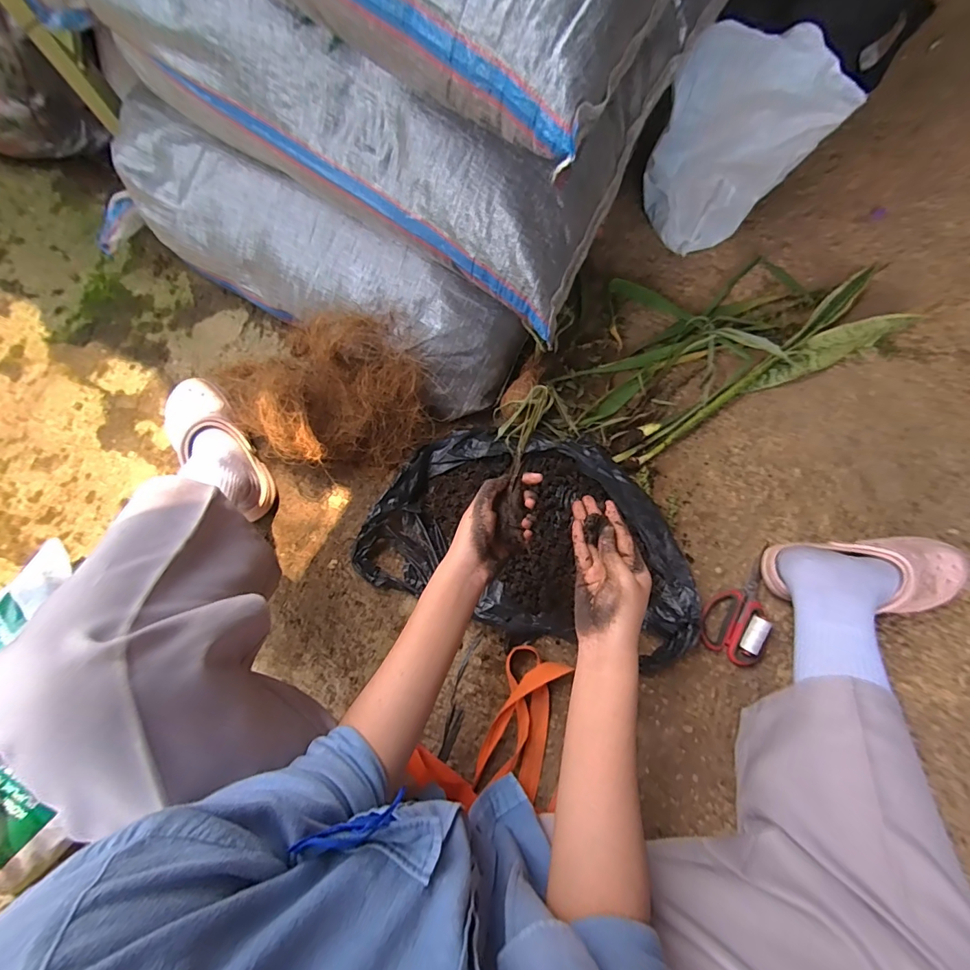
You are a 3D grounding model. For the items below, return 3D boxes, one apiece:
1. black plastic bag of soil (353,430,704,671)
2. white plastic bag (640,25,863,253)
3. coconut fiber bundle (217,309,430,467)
[{"bbox_3d":[0.082,0.072,0.671,0.486,0.048,0.300,19,74,6],"label":"black plastic bag of soil"},{"bbox_3d":[0.408,-0.541,0.722,0.245,0.300,0.081,-1,73,0],"label":"white plastic bag"},{"bbox_3d":[-0.236,-0.137,0.682,0.250,0.162,0.251,0,73,1],"label":"coconut fiber bundle"}]

